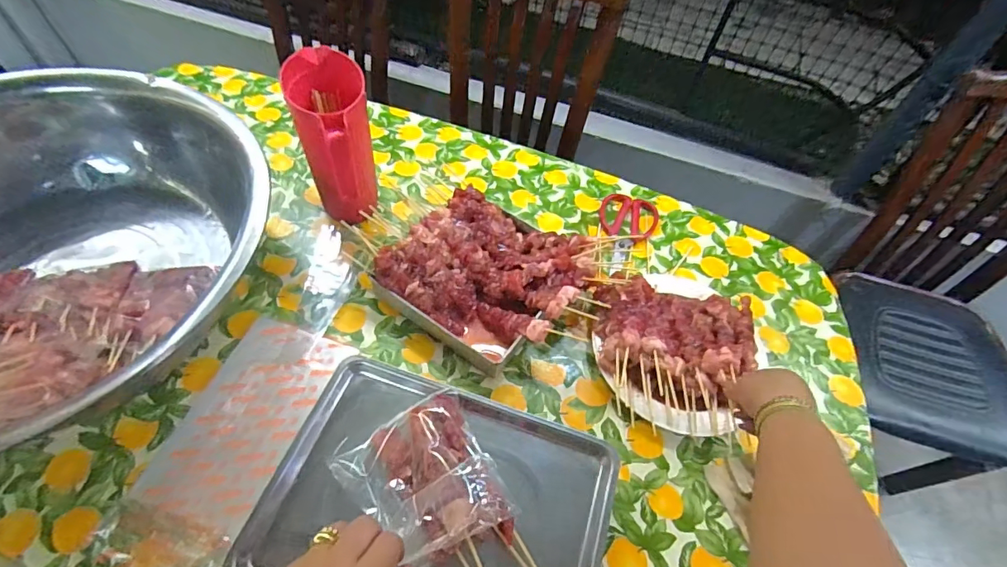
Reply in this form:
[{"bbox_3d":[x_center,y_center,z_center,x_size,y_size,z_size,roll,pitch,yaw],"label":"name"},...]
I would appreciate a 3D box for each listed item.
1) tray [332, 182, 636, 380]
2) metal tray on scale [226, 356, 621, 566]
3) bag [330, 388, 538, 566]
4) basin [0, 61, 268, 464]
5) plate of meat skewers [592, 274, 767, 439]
[{"bbox_3d":[-0.030,-0.015,0.731,0.292,0.080,0.240,32,59,16],"label":"tray"},{"bbox_3d":[-0.063,0.218,0.474,0.322,0.026,0.236,17,56,7],"label":"metal tray on scale"},{"bbox_3d":[-0.065,0.206,0.456,0.132,0.036,0.191,-24,61,-19],"label":"bag"},{"bbox_3d":[-0.614,-0.025,0.620,0.577,0.184,0.554,2,55,-3],"label":"basin"},{"bbox_3d":[0.243,0.070,0.679,0.230,0.064,0.246,2,55,-3],"label":"plate of meat skewers"}]

